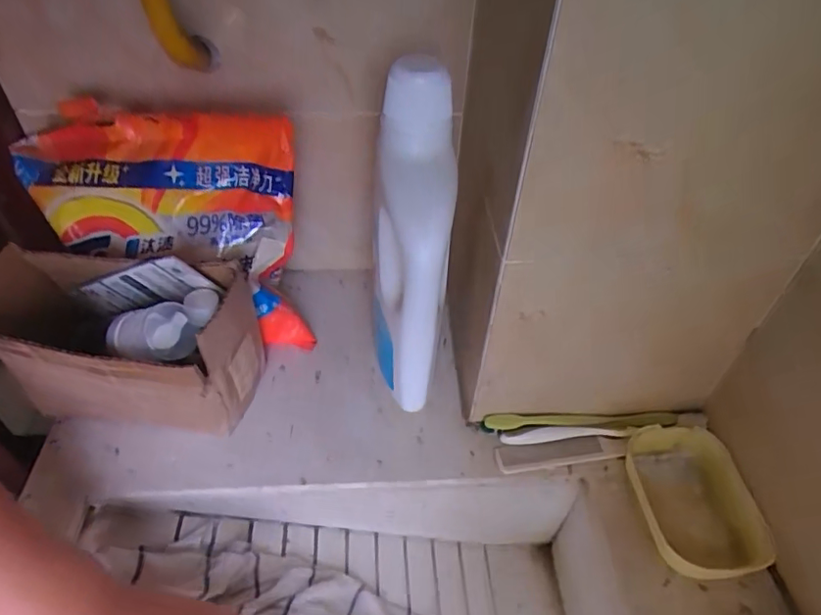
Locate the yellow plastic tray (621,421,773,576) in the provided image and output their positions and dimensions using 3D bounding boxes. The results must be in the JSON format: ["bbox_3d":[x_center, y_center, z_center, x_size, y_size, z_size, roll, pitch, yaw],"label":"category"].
[{"bbox_3d":[0.227,0.152,0.435,0.081,0.027,0.114,-4,47,-4],"label":"yellow plastic tray"}]

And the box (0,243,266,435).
[{"bbox_3d":[-0.235,0.037,0.461,0.186,0.137,0.105,5,47,5],"label":"box"}]

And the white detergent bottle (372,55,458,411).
[{"bbox_3d":[-0.001,-0.038,0.439,0.058,0.277,0.094,-3,46,-2],"label":"white detergent bottle"}]

